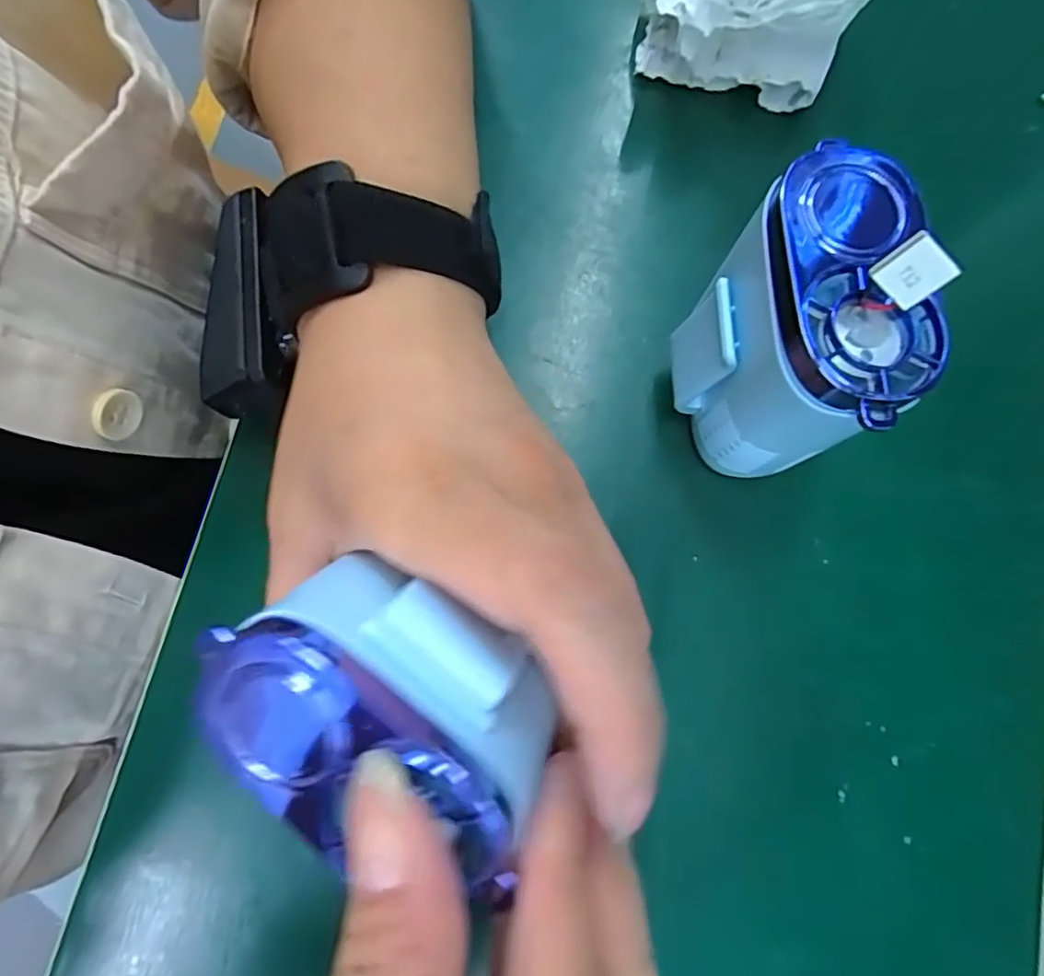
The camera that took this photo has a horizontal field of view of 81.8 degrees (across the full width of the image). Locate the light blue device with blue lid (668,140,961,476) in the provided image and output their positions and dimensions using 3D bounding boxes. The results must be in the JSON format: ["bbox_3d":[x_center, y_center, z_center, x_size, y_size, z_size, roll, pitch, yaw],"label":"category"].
[{"bbox_3d":[0.072,-0.041,0.176,0.047,0.094,0.067,-8,79,-2],"label":"light blue device with blue lid"}]

